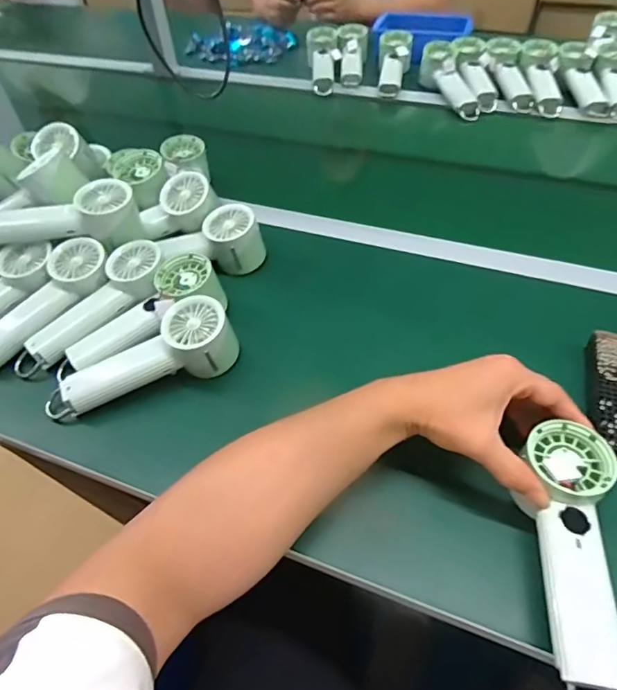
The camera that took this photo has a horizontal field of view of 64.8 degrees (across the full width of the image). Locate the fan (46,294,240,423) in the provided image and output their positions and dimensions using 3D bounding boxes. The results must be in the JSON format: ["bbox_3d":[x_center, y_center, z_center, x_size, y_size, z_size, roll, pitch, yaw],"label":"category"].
[{"bbox_3d":[-0.165,0.023,0.495,0.198,0.067,0.062,-26,51,0],"label":"fan"}]

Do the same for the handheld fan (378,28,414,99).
[{"bbox_3d":[0.167,-0.553,0.971,0.067,0.047,0.188,8,64,10],"label":"handheld fan"}]

